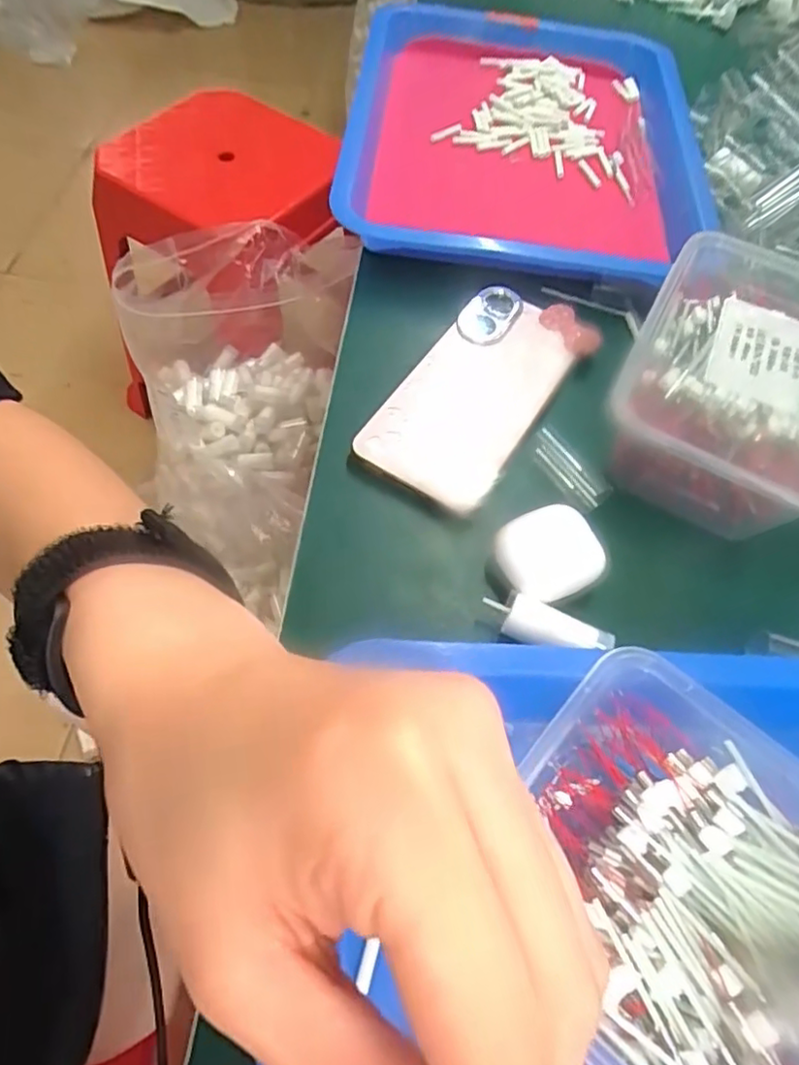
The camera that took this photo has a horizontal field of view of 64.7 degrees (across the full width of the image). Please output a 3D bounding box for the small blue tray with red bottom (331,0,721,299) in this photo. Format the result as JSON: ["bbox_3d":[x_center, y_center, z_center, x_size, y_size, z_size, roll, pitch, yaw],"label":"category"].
[{"bbox_3d":[0.091,-0.317,0.489,0.248,0.040,0.350,5,60,1],"label":"small blue tray with red bottom"}]

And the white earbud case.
[{"bbox_3d":[0.072,0.011,0.308,0.049,0.016,0.041,-23,64,-15],"label":"white earbud case"}]

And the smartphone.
[{"bbox_3d":[0.048,-0.086,0.366,0.073,0.014,0.165,32,64,15],"label":"smartphone"}]

